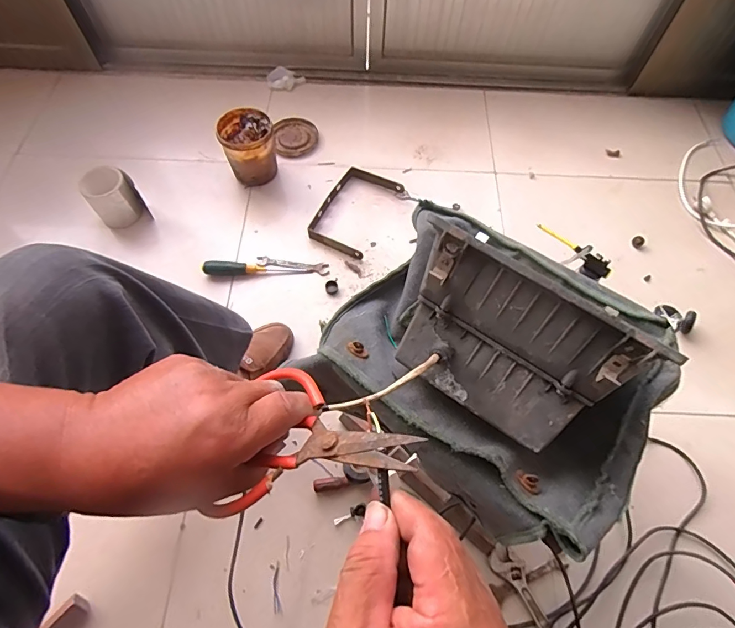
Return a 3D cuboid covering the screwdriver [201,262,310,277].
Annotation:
[{"bbox_3d":[-0.244,-0.096,0.952,0.219,0.036,0.031,1,64,-1],"label":"screwdriver"}]

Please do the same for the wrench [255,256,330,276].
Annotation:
[{"bbox_3d":[-0.164,-0.107,0.971,0.160,0.010,0.029,8,64,2],"label":"wrench"}]

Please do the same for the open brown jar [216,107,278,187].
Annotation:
[{"bbox_3d":[-0.275,-0.392,1.044,0.117,0.143,0.117,1,64,-1],"label":"open brown jar"}]

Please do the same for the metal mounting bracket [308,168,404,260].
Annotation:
[{"bbox_3d":[-0.029,-0.243,1.017,0.150,0.022,0.225,26,66,11],"label":"metal mounting bracket"}]

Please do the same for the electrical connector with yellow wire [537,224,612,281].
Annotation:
[{"bbox_3d":[0.392,-0.120,0.843,0.155,0.050,0.027,38,69,16],"label":"electrical connector with yellow wire"}]

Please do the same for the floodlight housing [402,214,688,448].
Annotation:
[{"bbox_3d":[0.159,0.014,0.482,0.215,0.171,0.110,34,33,15],"label":"floodlight housing"}]

